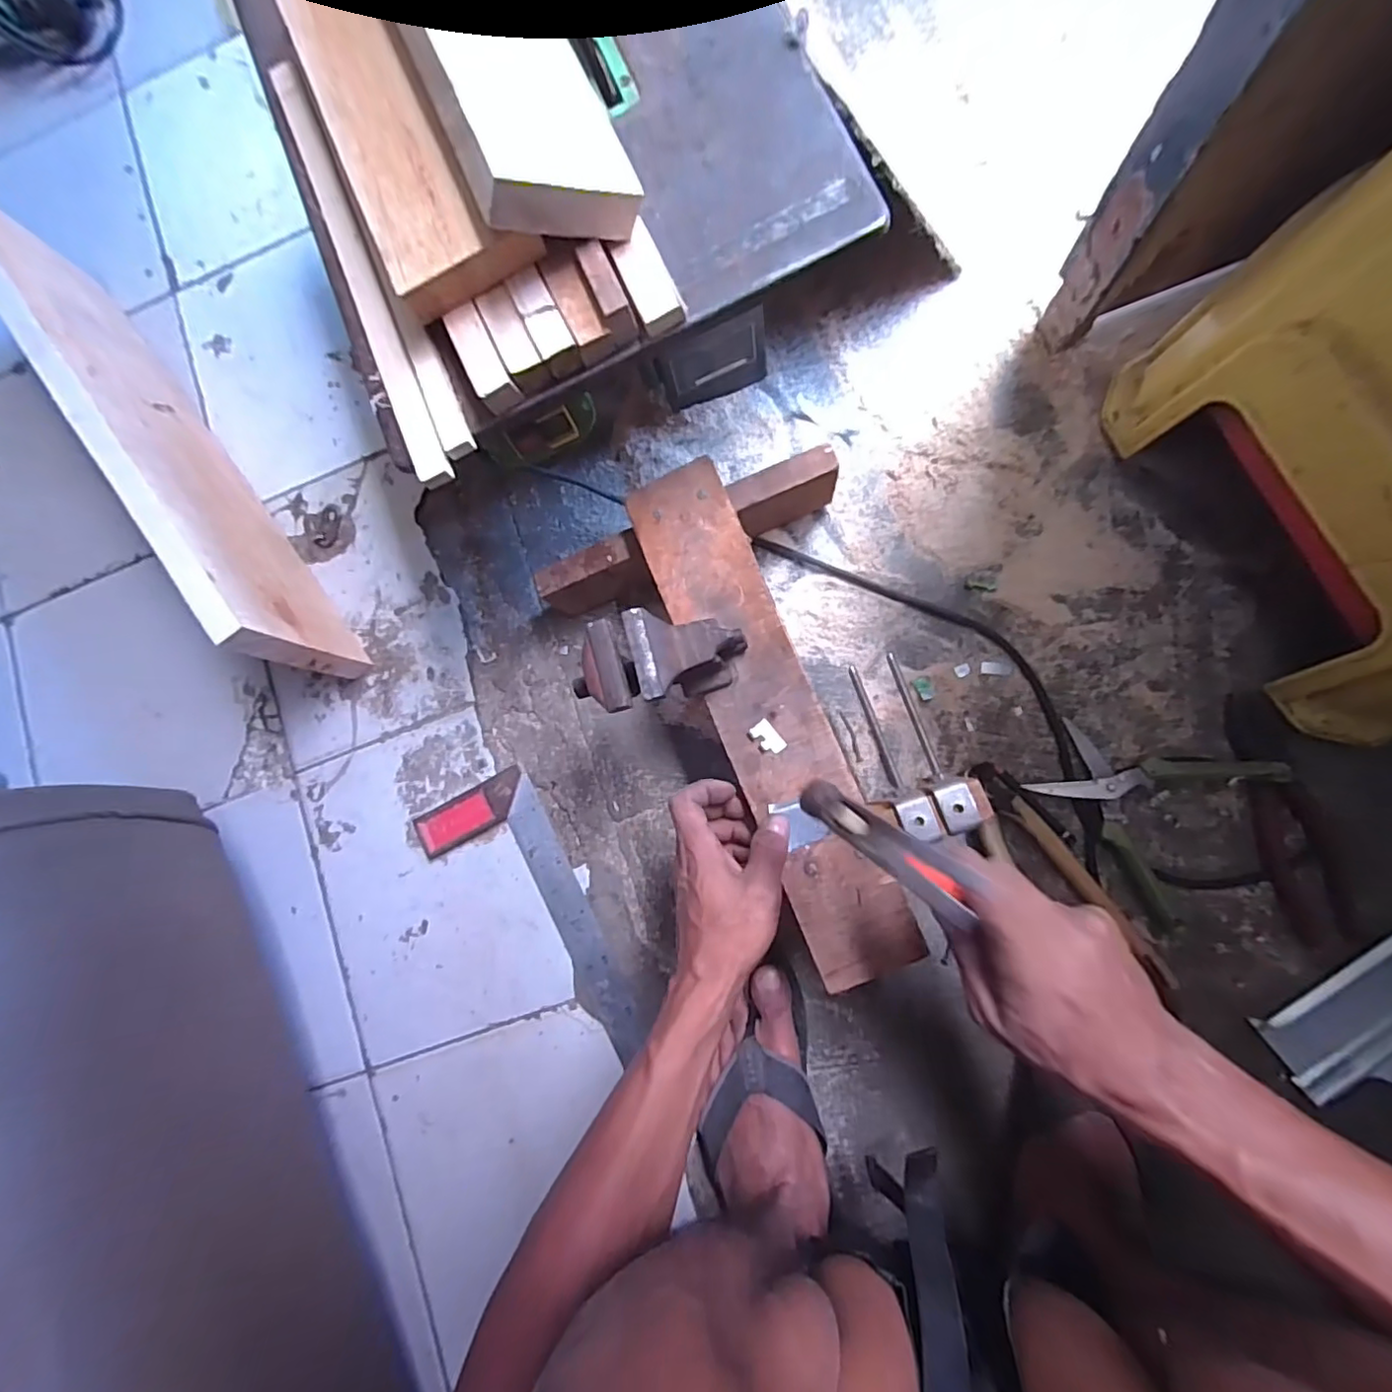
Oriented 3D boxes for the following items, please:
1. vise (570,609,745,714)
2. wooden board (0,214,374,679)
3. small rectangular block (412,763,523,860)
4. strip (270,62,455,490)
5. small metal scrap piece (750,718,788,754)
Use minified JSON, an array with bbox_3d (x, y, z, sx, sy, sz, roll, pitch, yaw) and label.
[{"bbox_3d":[-0.022,-0.026,0.425,0.111,0.090,0.059,-17,82,6],"label":"vise"},{"bbox_3d":[-0.529,-0.262,0.585,0.032,0.161,0.586,-39,81,2],"label":"wooden board"},{"bbox_3d":[-0.216,0.113,0.574,0.116,0.011,0.043,-29,81,4],"label":"small rectangular block"},{"bbox_3d":[-0.222,-0.279,0.388,0.022,0.009,0.323,-24,81,4],"label":"strip"},{"bbox_3d":[0.054,0.032,0.449,0.016,0.004,0.027,-41,80,2],"label":"small metal scrap piece"}]

